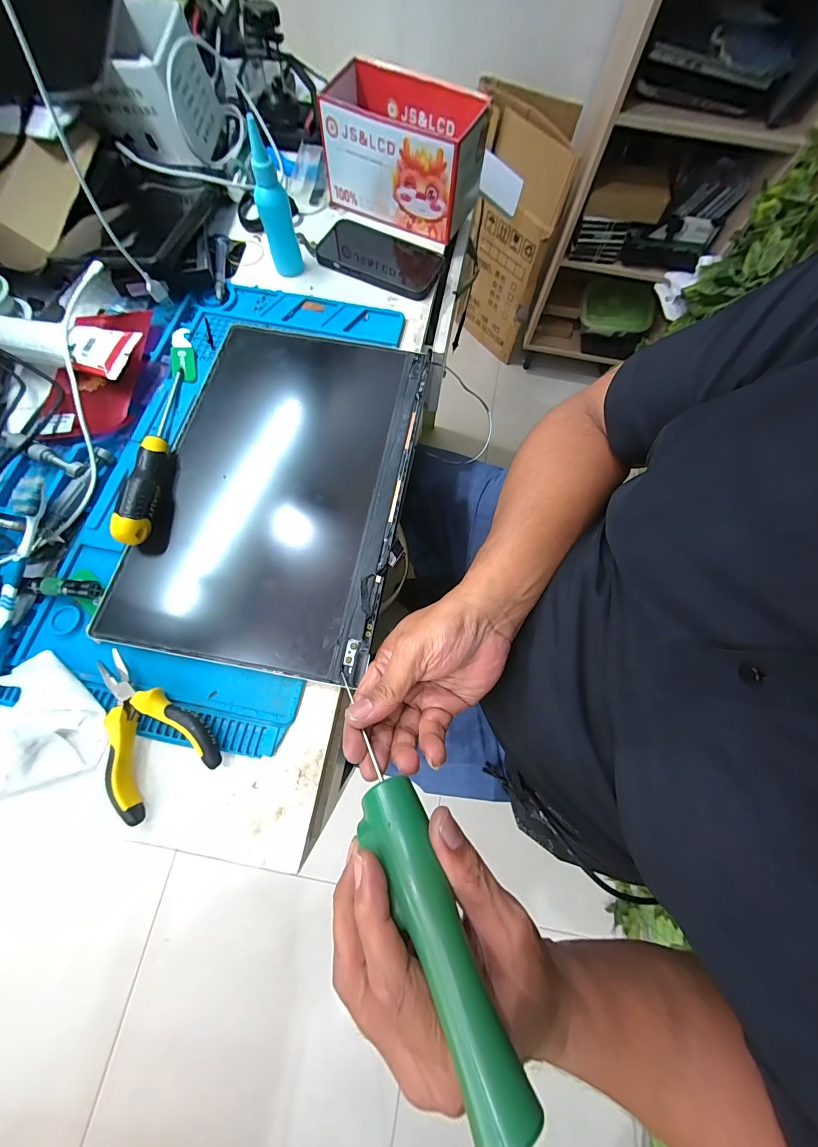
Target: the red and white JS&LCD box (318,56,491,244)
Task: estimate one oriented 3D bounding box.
[{"bbox_3d":[-0.012,-0.511,0.444,0.198,0.089,0.102,26,73,7],"label":"red and white JS&LCD box"}]

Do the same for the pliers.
[{"bbox_3d":[-0.198,0.111,0.274,0.069,0.016,0.115,-32,76,-11],"label":"pliers"}]

